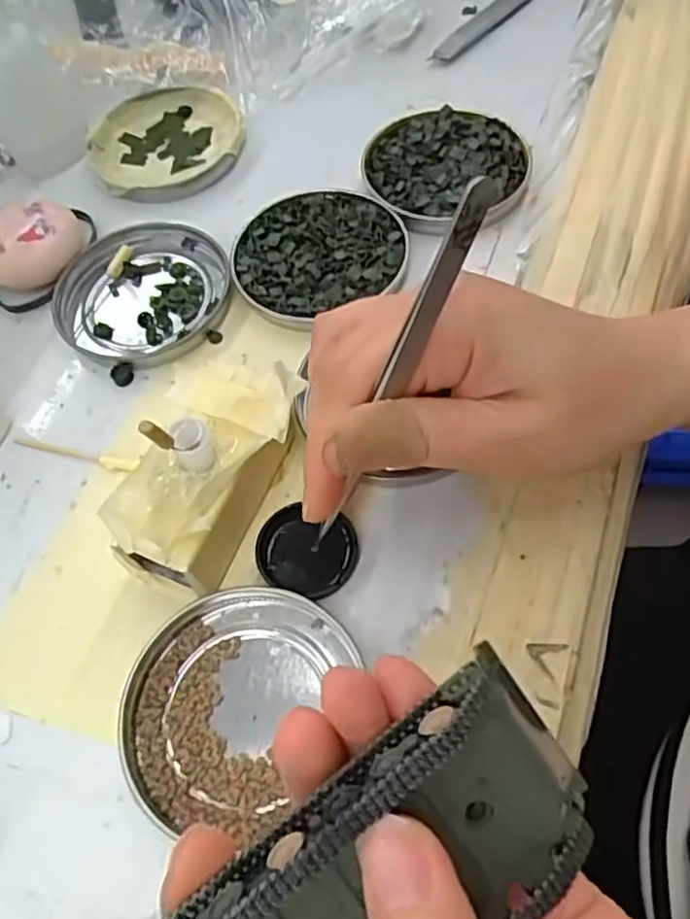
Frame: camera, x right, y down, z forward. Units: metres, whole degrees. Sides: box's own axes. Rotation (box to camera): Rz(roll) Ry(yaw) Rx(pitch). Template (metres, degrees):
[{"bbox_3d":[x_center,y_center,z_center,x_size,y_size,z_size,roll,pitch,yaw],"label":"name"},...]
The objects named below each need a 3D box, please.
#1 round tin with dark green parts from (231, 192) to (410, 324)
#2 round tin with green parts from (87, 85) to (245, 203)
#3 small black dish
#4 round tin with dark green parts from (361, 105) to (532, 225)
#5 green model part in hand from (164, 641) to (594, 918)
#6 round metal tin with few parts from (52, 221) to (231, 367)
[{"bbox_3d":[-0.013,-0.095,0.320,0.078,0.011,0.068,-26,61,-8],"label":"round tin with dark green parts"},{"bbox_3d":[-0.093,-0.165,0.367,0.080,0.012,0.074,-3,61,5],"label":"round tin with green parts"},{"bbox_3d":[-0.014,0.033,0.253,0.036,0.006,0.030,11,63,12],"label":"small black dish"},{"bbox_3d":[0.048,-0.141,0.335,0.077,0.010,0.070,-2,61,5],"label":"round tin with dark green parts"},{"bbox_3d":[0.006,0.084,0.140,0.097,0.024,0.042,-36,101,-12],"label":"green model part in hand"},{"bbox_3d":[-0.094,-0.075,0.321,0.074,0.010,0.078,-3,61,5],"label":"round metal tin with few parts"}]

